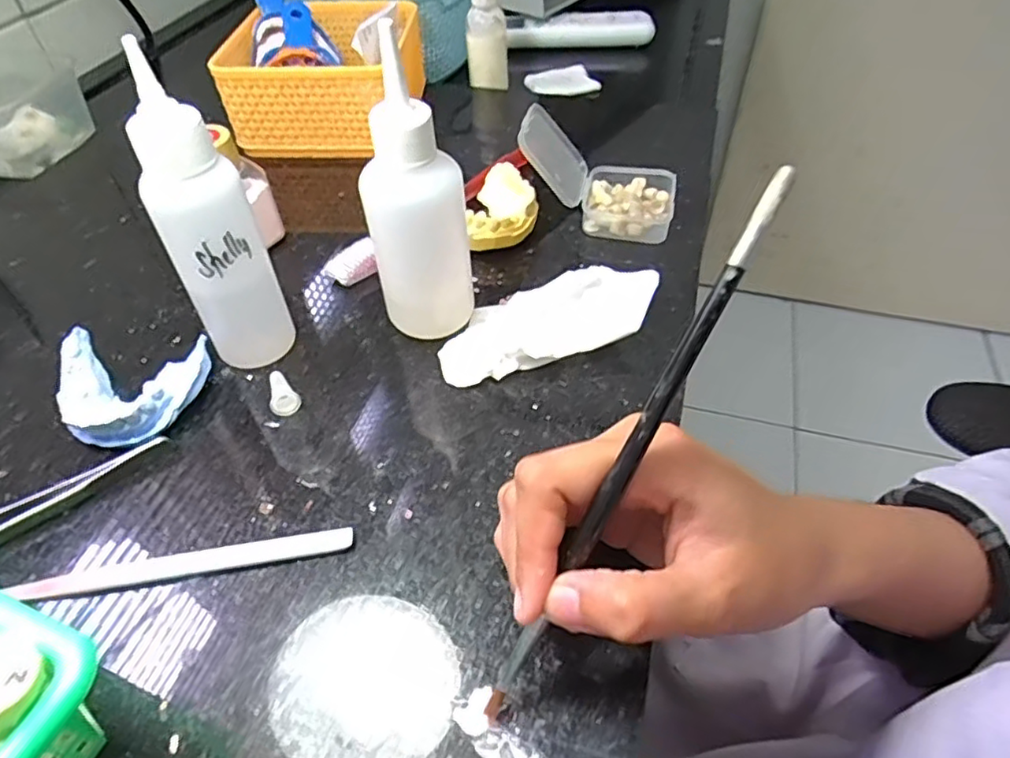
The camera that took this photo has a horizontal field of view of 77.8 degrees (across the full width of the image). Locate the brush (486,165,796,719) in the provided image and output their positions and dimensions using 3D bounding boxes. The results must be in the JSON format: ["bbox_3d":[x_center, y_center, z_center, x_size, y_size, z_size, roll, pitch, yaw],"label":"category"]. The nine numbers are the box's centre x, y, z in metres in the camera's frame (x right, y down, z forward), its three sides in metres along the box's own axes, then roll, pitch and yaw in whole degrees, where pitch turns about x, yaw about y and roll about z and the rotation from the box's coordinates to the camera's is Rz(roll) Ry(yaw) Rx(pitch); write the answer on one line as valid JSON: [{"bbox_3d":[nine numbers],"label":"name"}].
[{"bbox_3d":[0.035,0.028,0.187,0.006,0.188,0.008,33,18,26],"label":"brush"}]

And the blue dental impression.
[{"bbox_3d":[-0.183,0.004,0.301,0.069,0.021,0.059,8,48,8],"label":"blue dental impression"}]

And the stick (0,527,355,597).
[{"bbox_3d":[-0.126,0.073,0.248,0.129,0.004,0.010,-8,48,-6],"label":"stick"}]

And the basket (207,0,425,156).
[{"bbox_3d":[-0.139,-0.235,0.483,0.138,0.059,0.133,2,48,3],"label":"basket"}]

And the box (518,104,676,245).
[{"bbox_3d":[0.058,-0.127,0.388,0.095,0.054,0.053,10,49,10],"label":"box"}]

